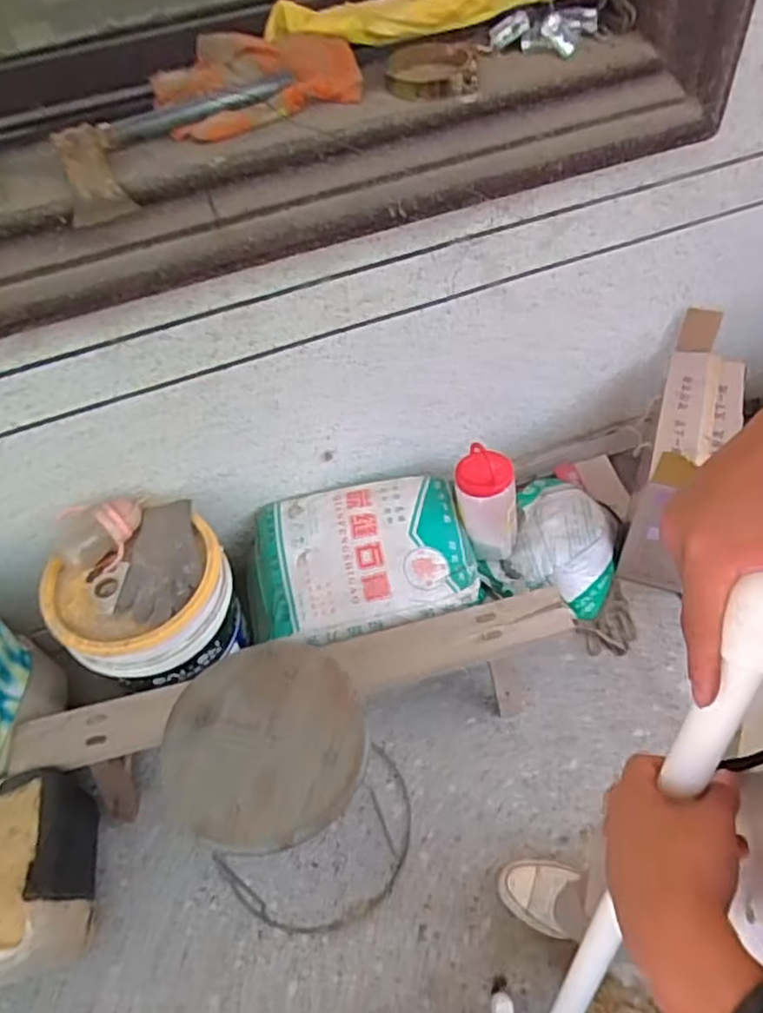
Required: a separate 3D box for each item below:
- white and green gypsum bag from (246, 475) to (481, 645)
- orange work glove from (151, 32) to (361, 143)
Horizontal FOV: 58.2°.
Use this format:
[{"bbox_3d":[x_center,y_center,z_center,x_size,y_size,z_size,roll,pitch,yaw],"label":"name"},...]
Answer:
[{"bbox_3d":[-0.049,0.098,1.333,0.441,0.110,0.297,-12,52,-4],"label":"white and green gypsum bag"},{"bbox_3d":[-0.146,-0.517,0.836,0.248,0.088,0.120,-19,53,-10],"label":"orange work glove"}]

